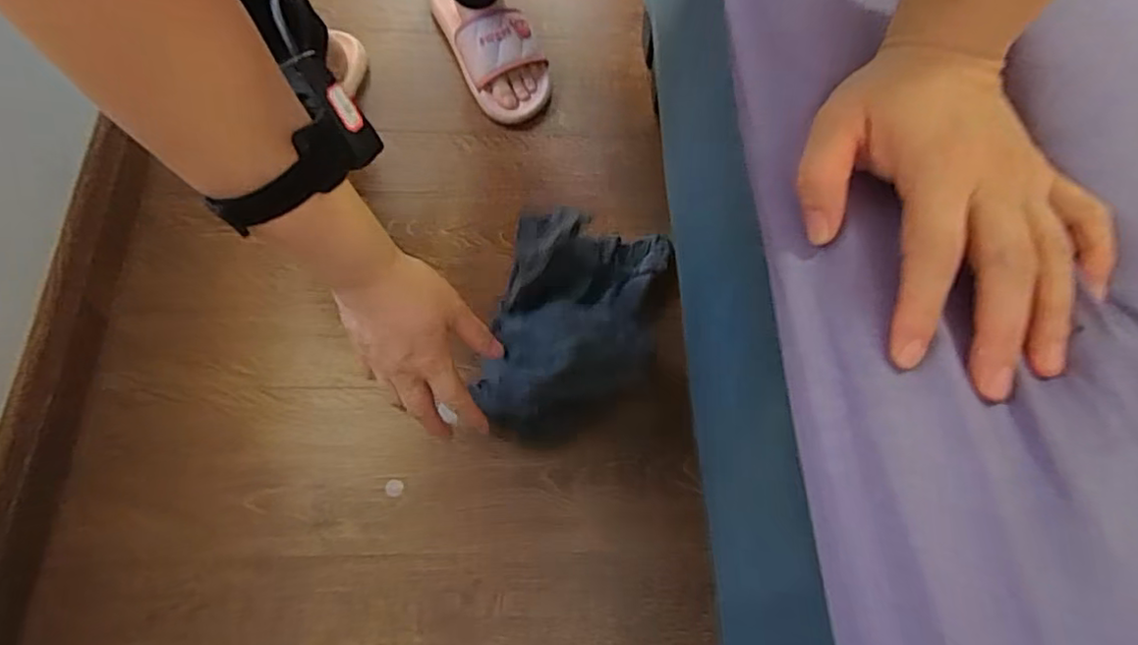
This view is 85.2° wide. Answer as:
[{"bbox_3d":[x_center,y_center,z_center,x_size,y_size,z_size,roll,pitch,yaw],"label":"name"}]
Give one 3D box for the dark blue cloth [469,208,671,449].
[{"bbox_3d":[0.009,-0.009,0.646,0.158,0.098,0.256,11,67,4],"label":"dark blue cloth"}]

